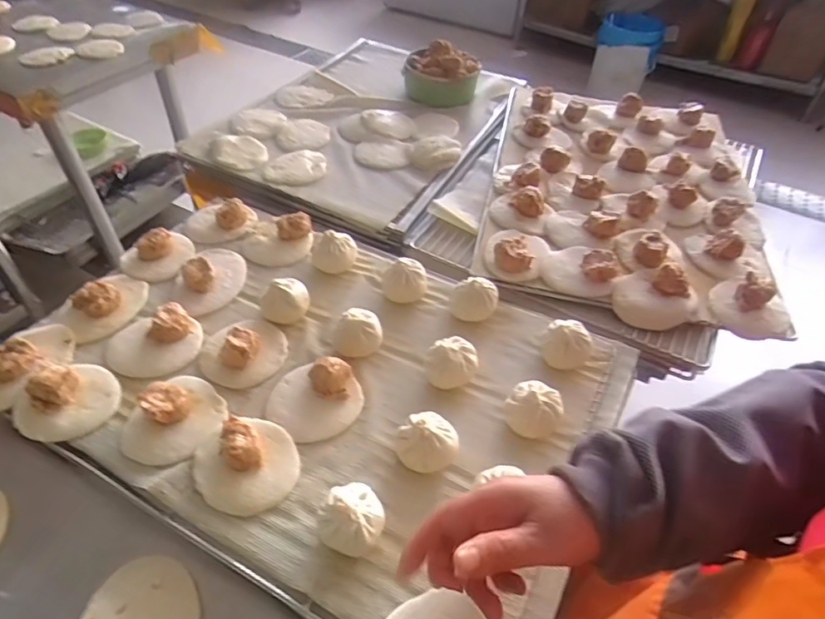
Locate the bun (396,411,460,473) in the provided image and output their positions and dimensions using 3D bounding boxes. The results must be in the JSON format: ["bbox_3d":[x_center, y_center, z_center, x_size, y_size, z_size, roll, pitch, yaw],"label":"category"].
[{"bbox_3d":[0.012,0.122,0.491,0.056,0.040,0.052,2,46,-2],"label":"bun"}]

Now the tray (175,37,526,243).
[{"bbox_3d":[-0.081,-0.357,0.950,0.384,0.036,0.552,21,48,15],"label":"tray"}]

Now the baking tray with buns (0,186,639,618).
[{"bbox_3d":[-0.105,0.043,0.567,0.609,0.044,0.416,22,50,18],"label":"baking tray with buns"}]

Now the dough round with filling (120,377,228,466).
[{"bbox_3d":[-0.229,0.103,0.506,0.081,0.033,0.092,35,53,26],"label":"dough round with filling"}]

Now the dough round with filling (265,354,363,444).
[{"bbox_3d":[-0.097,0.087,0.523,0.088,0.034,0.078,8,46,3],"label":"dough round with filling"}]

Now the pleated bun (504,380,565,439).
[{"bbox_3d":[0.118,0.097,0.521,0.052,0.042,0.050,1,47,-1],"label":"pleated bun"}]

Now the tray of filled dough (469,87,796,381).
[{"bbox_3d":[0.320,-0.201,0.814,0.407,0.046,0.590,17,47,11],"label":"tray of filled dough"}]

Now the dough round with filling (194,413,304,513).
[{"bbox_3d":[-0.149,0.135,0.476,0.086,0.032,0.085,2,46,-2],"label":"dough round with filling"}]

